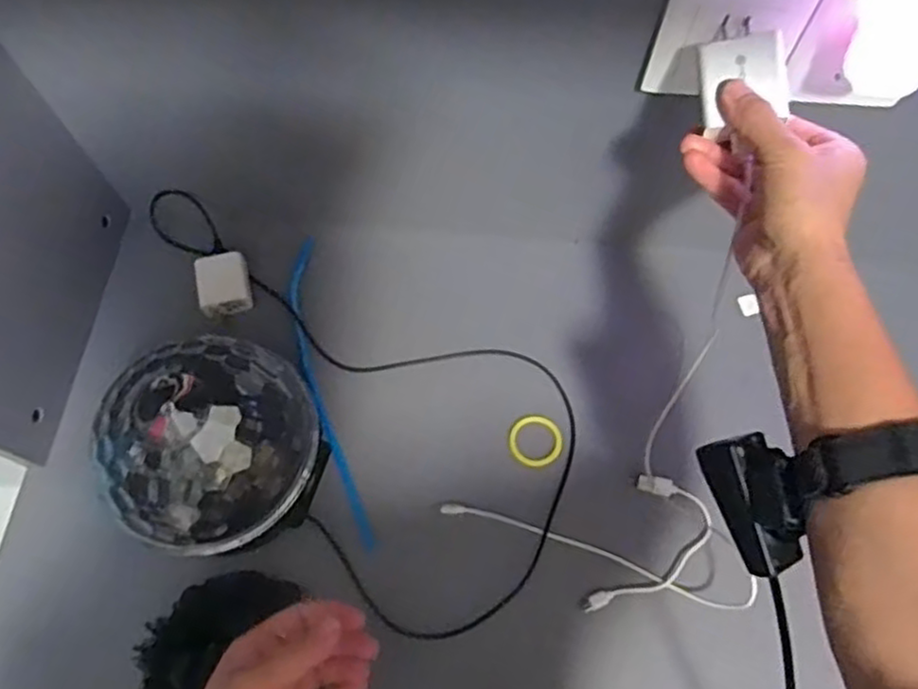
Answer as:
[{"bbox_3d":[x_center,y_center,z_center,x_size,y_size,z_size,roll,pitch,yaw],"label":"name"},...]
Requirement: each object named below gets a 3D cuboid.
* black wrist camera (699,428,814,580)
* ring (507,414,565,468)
[{"bbox_3d":[0.151,0.078,0.349,0.033,0.036,0.069,-9,66,-2],"label":"black wrist camera"},{"bbox_3d":[0.066,0.082,0.589,0.046,0.005,0.045,-1,66,1],"label":"ring"}]

